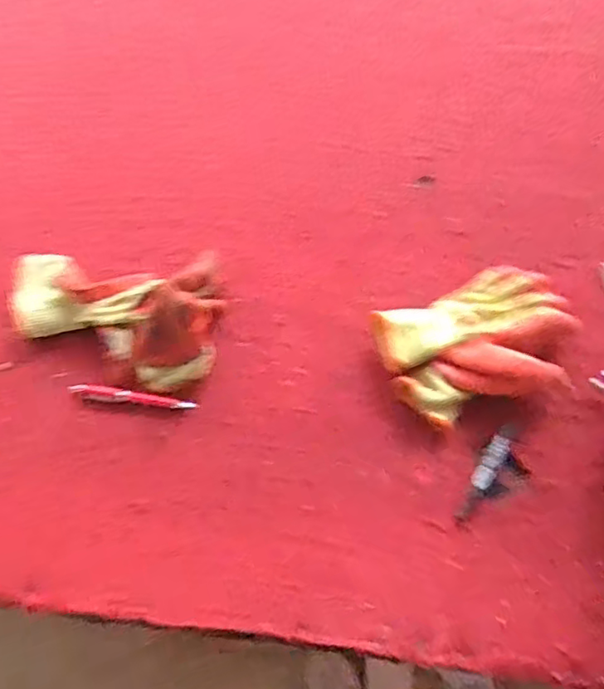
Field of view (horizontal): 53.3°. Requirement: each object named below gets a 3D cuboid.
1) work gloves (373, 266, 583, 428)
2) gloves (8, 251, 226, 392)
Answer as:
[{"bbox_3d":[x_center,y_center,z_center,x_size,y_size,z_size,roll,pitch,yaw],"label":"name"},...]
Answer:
[{"bbox_3d":[0.218,-0.002,0.733,0.233,0.058,0.161,-23,69,-10],"label":"work gloves"},{"bbox_3d":[-0.240,-0.048,0.749,0.272,0.072,0.182,5,66,2],"label":"gloves"}]

